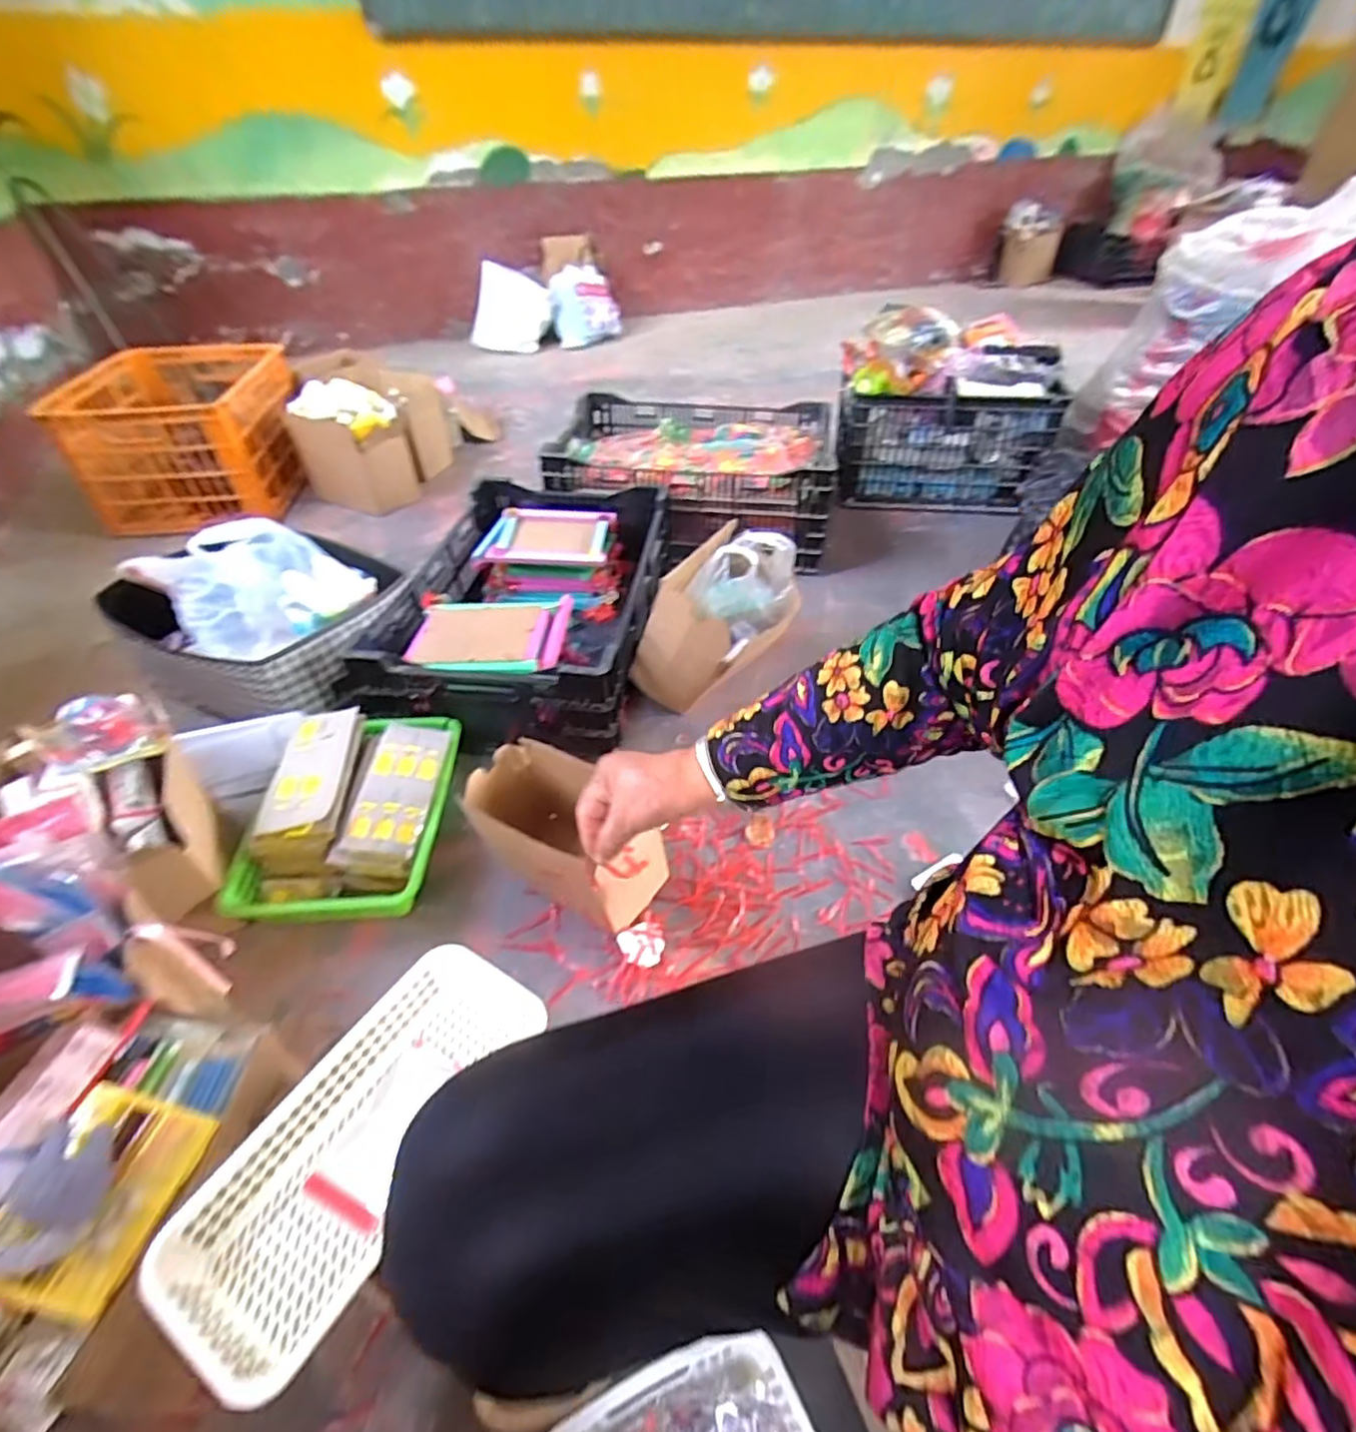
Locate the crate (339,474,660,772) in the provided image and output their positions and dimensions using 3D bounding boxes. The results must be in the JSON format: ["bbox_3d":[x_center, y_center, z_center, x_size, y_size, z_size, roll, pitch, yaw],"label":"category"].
[{"bbox_3d":[-0.263,-0.202,1.227,0.422,0.197,0.626,3,43,6],"label":"crate"}]

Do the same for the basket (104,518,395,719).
[{"bbox_3d":[-0.685,-0.158,1.130,0.415,0.246,0.345,25,49,26],"label":"basket"}]

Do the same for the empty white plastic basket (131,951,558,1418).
[{"bbox_3d":[-0.223,0.308,0.493,0.130,0.055,0.271,19,47,22],"label":"empty white plastic basket"}]

